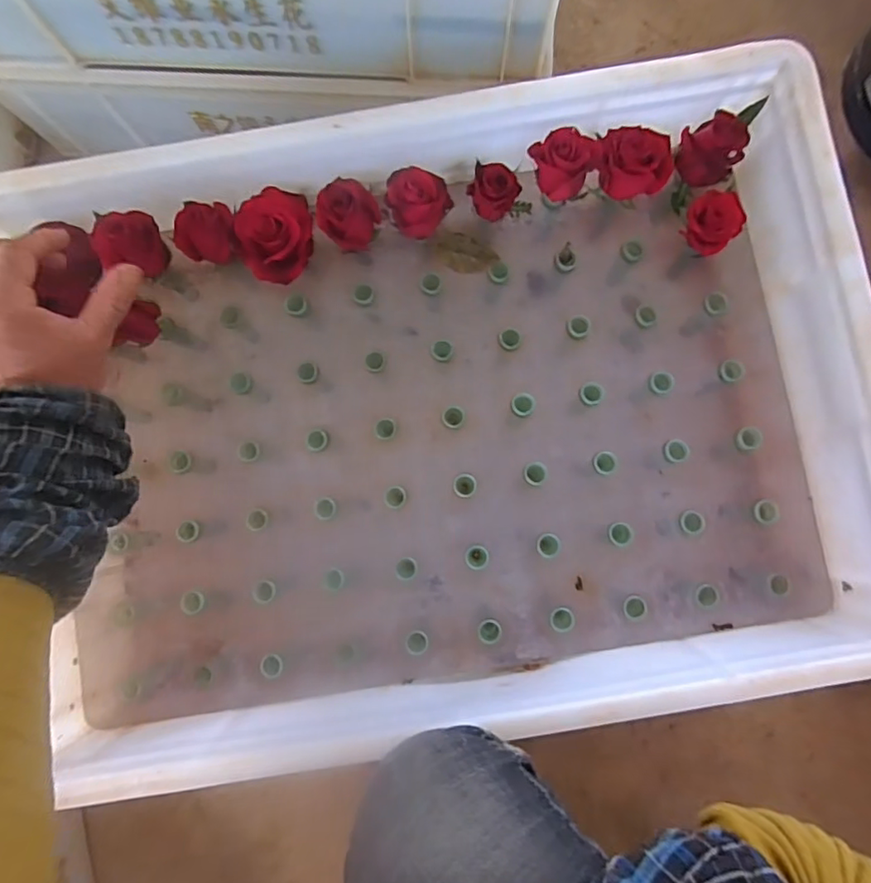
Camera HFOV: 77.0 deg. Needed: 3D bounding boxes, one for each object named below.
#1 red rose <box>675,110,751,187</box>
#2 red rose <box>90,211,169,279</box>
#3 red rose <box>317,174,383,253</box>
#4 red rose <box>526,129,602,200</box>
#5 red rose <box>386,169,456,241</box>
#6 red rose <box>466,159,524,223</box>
[{"bbox_3d":[0.214,-0.225,0.425,0.042,0.037,0.038,-8,81,2],"label":"red rose"},{"bbox_3d":[-0.239,-0.154,0.433,0.047,0.044,0.040,-3,81,2],"label":"red rose"},{"bbox_3d":[-0.071,-0.180,0.436,0.043,0.040,0.040,0,82,3],"label":"red rose"},{"bbox_3d":[0.099,-0.214,0.420,0.045,0.039,0.037,-13,81,1],"label":"red rose"},{"bbox_3d":[-0.014,-0.186,0.428,0.049,0.040,0.039,11,82,4],"label":"red rose"},{"bbox_3d":[0.045,-0.195,0.425,0.034,0.037,0.037,0,82,3],"label":"red rose"}]

